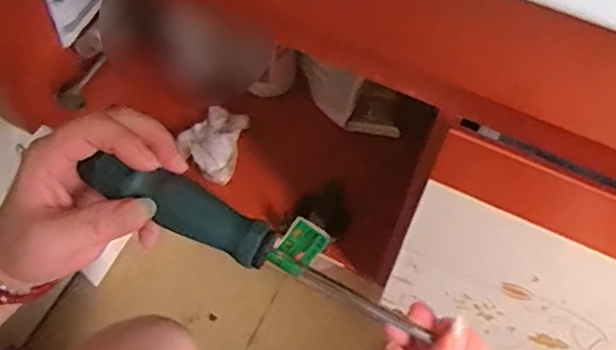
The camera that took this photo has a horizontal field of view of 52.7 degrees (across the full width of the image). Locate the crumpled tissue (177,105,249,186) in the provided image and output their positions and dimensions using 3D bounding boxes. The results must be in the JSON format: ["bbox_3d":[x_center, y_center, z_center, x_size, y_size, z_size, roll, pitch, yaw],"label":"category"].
[{"bbox_3d":[-0.098,-0.031,0.629,0.057,0.025,0.079,12,60,6],"label":"crumpled tissue"}]

